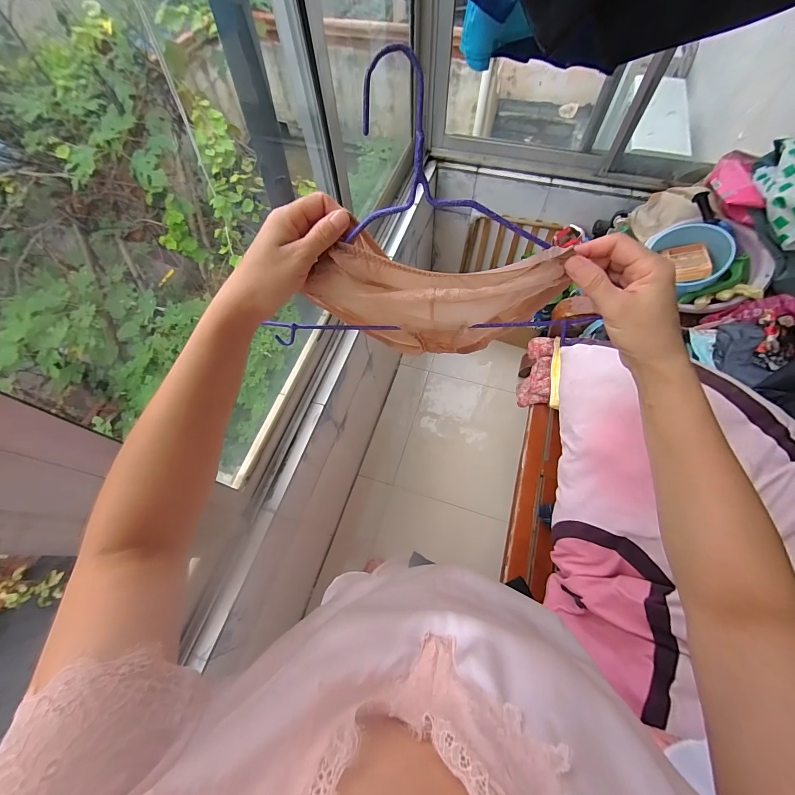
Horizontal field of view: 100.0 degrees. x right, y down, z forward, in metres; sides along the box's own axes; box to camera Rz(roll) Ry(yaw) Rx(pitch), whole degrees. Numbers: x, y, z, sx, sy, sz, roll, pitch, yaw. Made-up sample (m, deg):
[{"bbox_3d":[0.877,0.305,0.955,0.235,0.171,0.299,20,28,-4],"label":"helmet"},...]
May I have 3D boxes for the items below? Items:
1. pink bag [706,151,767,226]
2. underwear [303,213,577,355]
[{"bbox_3d":[1.049,-0.653,1.056,0.100,0.093,0.275,11,65,8],"label":"pink bag"},{"bbox_3d":[0.037,-0.095,0.368,0.231,0.161,0.049,3,64,3],"label":"underwear"}]

